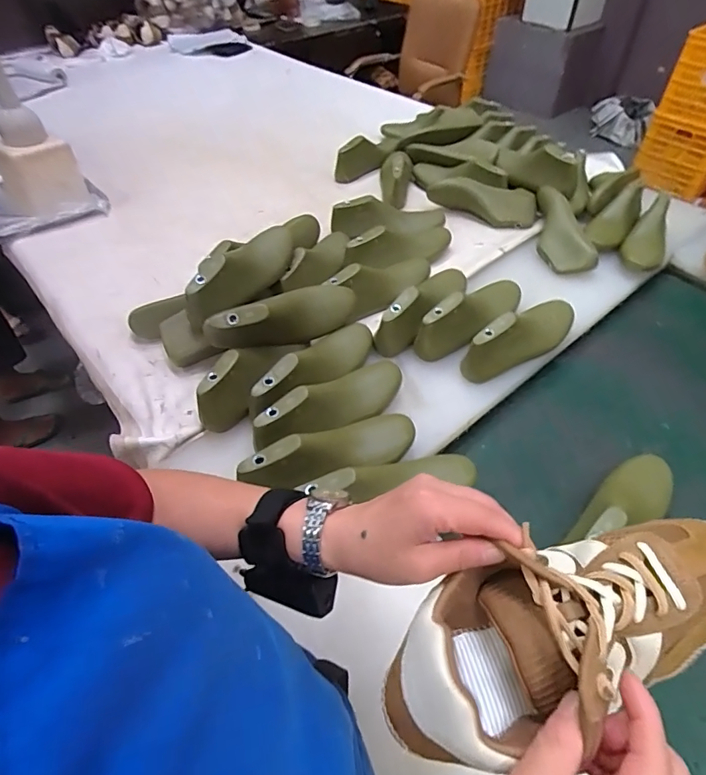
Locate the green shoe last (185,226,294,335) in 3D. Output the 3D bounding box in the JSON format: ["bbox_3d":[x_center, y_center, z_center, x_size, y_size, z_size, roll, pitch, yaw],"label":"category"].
[{"bbox_3d":[-0.182,-0.202,0.777,0.070,0.087,0.248,22,53,19],"label":"green shoe last"}]

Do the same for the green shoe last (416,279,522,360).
[{"bbox_3d":[0.216,-0.139,0.822,0.075,0.083,0.254,34,58,27],"label":"green shoe last"}]

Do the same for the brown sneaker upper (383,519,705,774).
[{"bbox_3d":[0.137,0.137,0.280,0.223,0.075,0.089,-19,51,-6],"label":"brown sneaker upper"}]

